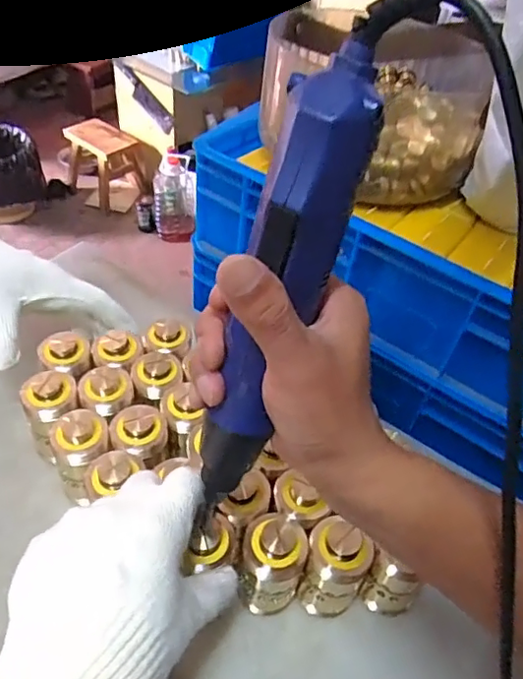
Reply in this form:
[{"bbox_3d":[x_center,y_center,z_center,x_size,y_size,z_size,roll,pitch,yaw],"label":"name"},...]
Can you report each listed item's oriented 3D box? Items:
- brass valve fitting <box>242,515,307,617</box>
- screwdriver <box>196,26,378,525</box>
[{"bbox_3d":[0.007,0.149,0.369,0.041,0.077,0.047,11,46,3],"label":"brass valve fitting"},{"bbox_3d":[0.003,-0.006,0.253,0.032,0.231,0.038,33,36,23],"label":"screwdriver"}]

